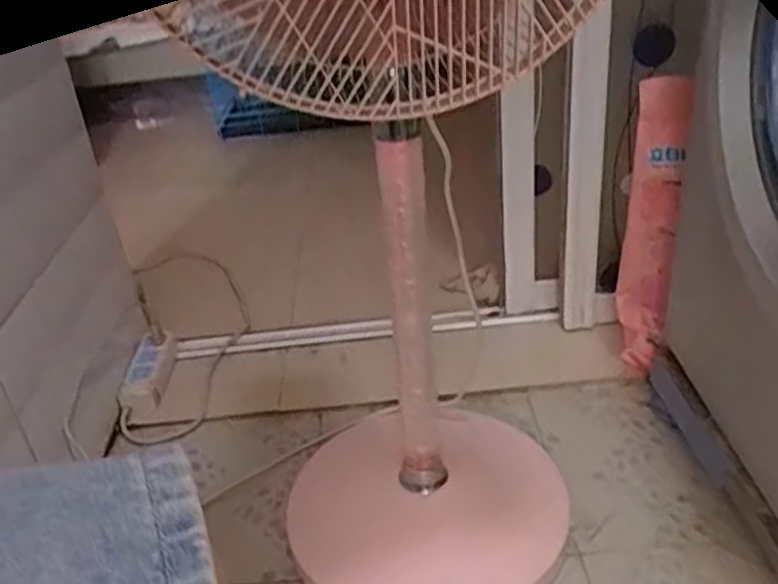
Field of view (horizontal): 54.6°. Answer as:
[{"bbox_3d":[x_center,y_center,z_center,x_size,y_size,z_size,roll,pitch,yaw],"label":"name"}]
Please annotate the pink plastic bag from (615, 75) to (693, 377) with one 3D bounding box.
[{"bbox_3d":[0.348,-0.080,1.007,0.060,0.400,0.051,1,30,15],"label":"pink plastic bag"}]

